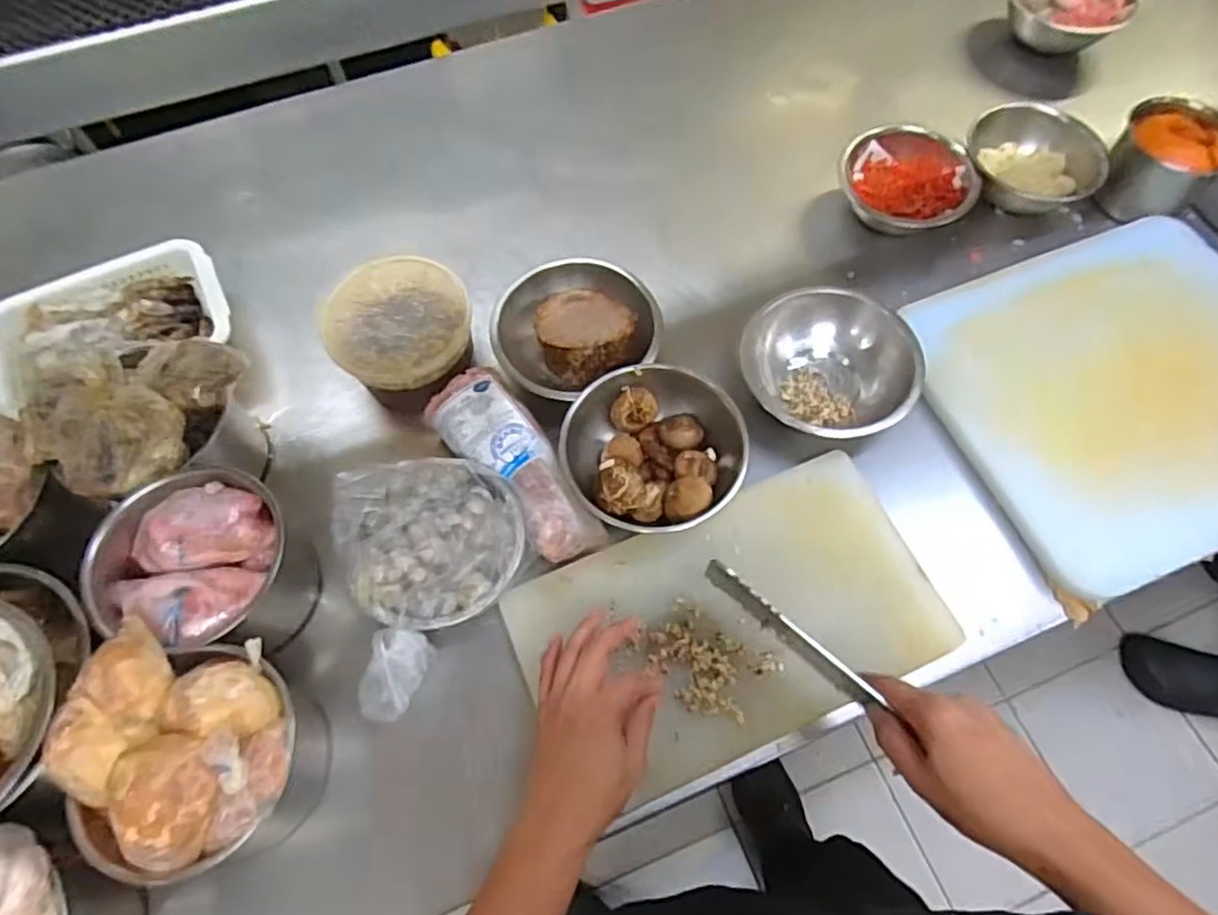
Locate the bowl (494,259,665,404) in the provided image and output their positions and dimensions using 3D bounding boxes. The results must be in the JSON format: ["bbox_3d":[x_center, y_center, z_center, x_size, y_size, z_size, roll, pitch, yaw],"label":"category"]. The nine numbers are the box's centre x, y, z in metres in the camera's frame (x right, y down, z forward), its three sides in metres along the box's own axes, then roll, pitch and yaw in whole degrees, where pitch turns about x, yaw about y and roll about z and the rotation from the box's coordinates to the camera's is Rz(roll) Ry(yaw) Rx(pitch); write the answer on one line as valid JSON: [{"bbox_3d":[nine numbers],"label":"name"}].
[{"bbox_3d":[-0.039,-0.147,0.747,0.165,0.058,0.154,-1,64,1],"label":"bowl"}]

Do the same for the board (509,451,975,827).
[{"bbox_3d":[0.110,0.140,0.624,0.361,0.023,0.211,-23,65,-10],"label":"board"}]

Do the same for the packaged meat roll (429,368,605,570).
[{"bbox_3d":[-0.086,0.003,0.667,0.078,0.040,0.211,-37,68,-16],"label":"packaged meat roll"}]

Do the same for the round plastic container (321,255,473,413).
[{"bbox_3d":[-0.212,-0.123,0.734,0.138,0.091,0.153,-18,65,-8],"label":"round plastic container"}]

